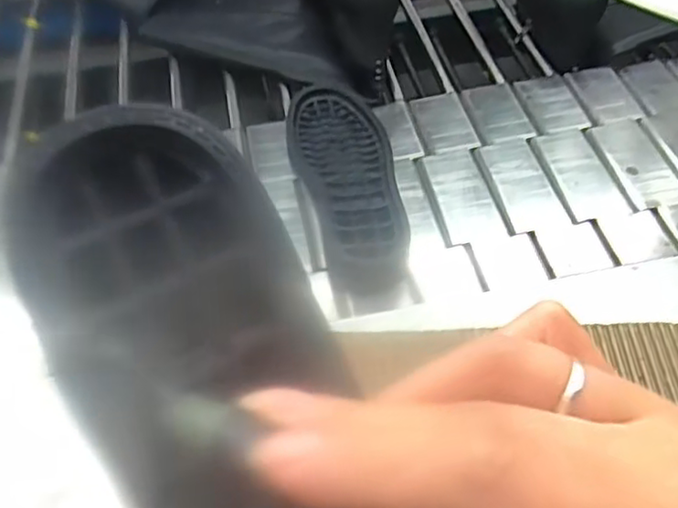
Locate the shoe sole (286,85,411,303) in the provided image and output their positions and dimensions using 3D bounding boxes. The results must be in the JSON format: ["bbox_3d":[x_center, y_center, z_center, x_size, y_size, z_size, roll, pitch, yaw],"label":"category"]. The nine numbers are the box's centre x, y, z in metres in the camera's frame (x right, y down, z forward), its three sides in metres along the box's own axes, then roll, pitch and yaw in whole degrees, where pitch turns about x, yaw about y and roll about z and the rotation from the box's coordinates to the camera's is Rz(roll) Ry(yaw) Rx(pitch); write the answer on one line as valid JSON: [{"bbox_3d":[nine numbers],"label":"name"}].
[{"bbox_3d":[0.007,-0.084,0.671,0.097,0.035,0.285,-9,51,-6],"label":"shoe sole"}]

